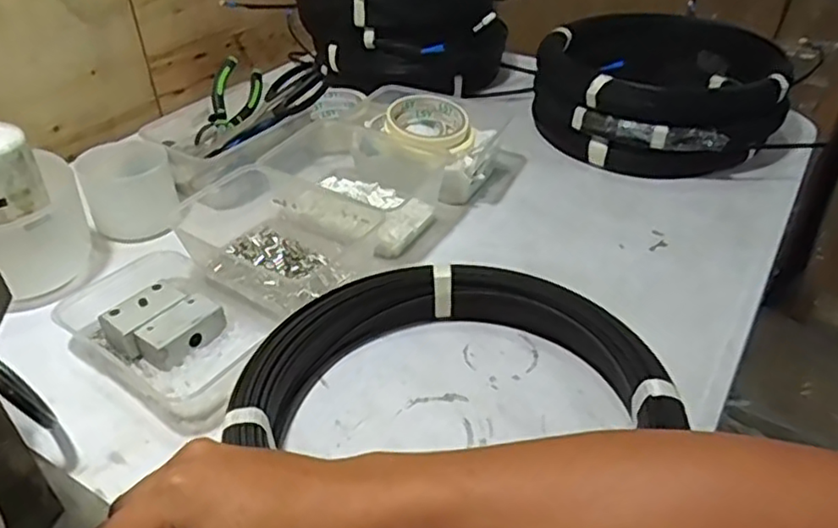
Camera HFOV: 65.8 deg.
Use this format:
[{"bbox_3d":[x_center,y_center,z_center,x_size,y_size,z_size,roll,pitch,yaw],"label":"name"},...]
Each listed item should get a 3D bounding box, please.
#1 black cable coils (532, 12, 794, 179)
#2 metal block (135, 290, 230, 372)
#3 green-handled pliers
[{"bbox_3d":[0.297,-0.218,0.816,0.286,0.109,0.292,11,39,15],"label":"black cable coils"},{"bbox_3d":[-0.195,0.055,0.530,0.039,0.027,0.063,22,42,27],"label":"metal block"},{"bbox_3d":[-0.220,-0.186,0.759,0.053,0.017,0.110,20,72,-13],"label":"green-handled pliers"}]

